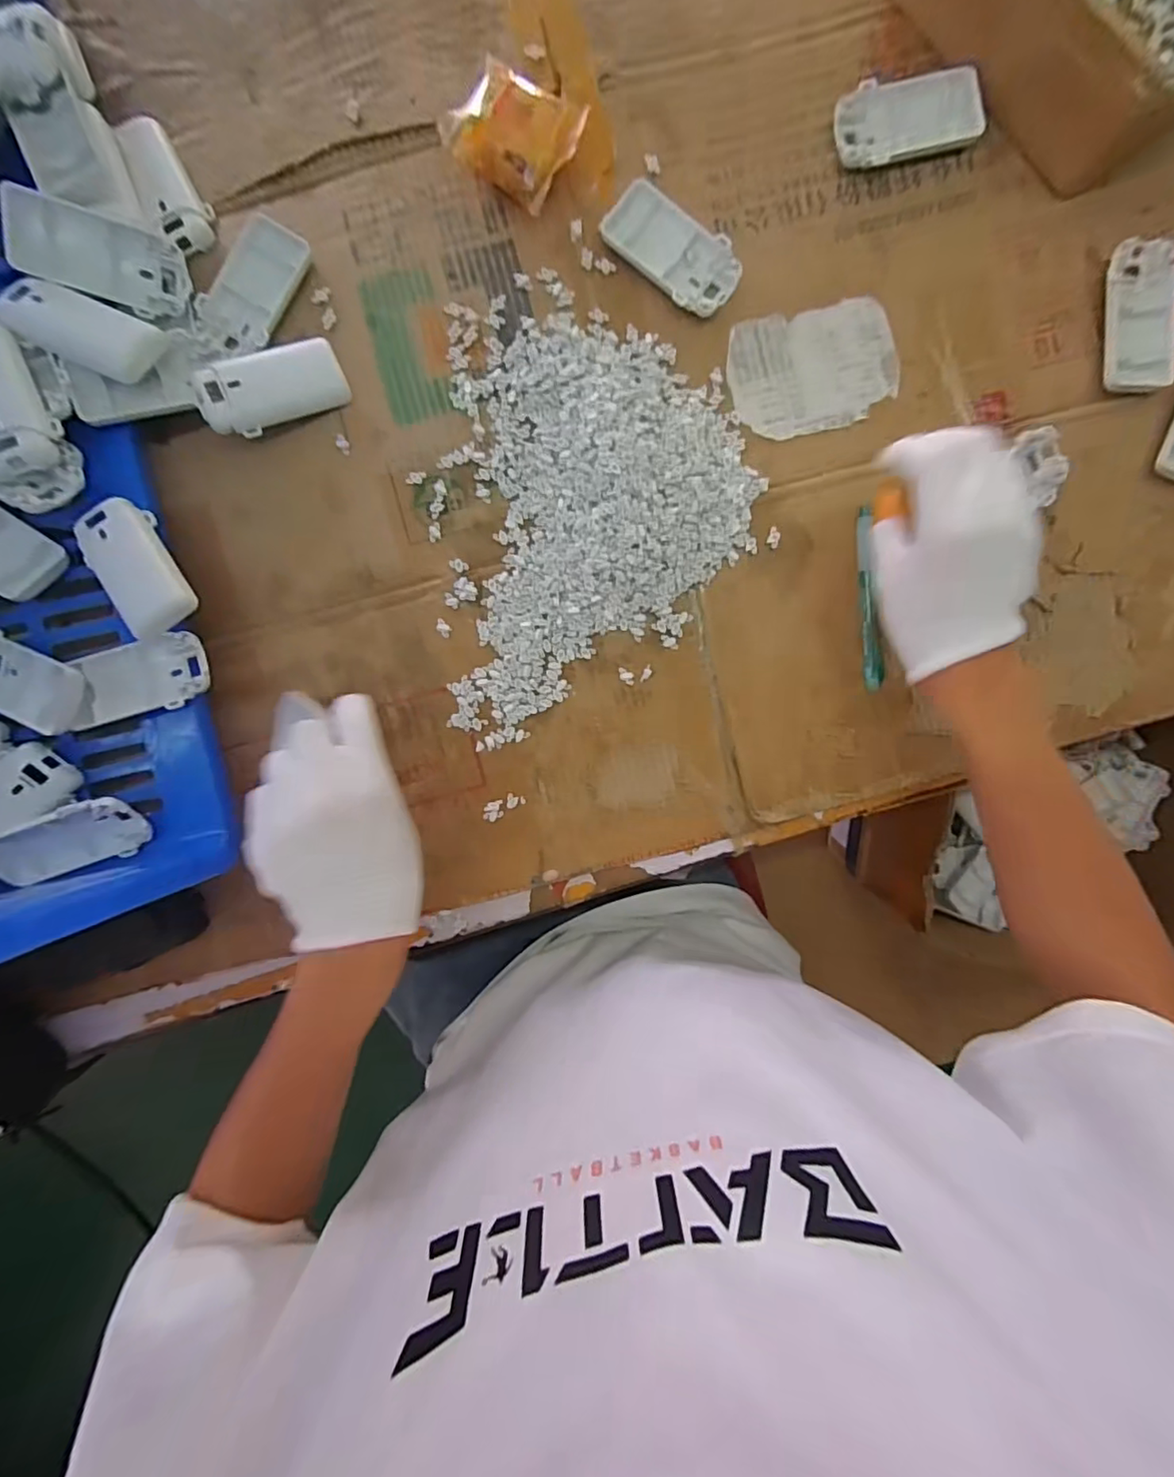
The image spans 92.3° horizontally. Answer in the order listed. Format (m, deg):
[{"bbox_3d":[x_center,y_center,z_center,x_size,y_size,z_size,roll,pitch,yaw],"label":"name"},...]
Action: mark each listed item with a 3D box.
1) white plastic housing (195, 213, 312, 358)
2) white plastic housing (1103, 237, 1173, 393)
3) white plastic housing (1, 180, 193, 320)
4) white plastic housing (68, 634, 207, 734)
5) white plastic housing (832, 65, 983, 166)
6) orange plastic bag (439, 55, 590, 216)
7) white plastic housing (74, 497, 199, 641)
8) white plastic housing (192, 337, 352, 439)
[{"bbox_3d":[-0.234,-0.311,0.395,0.047,0.022,0.100,32,93,0],"label":"white plastic housing"},{"bbox_3d":[0.383,-0.290,0.388,0.051,0.012,0.097,2,93,2],"label":"white plastic housing"},{"bbox_3d":[-0.317,-0.315,0.368,0.093,0.021,0.047,4,94,-26],"label":"white plastic housing"},{"bbox_3d":[-0.298,-0.039,0.374,0.086,0.016,0.047,-15,92,3],"label":"white plastic housing"},{"bbox_3d":[0.218,-0.426,0.388,0.092,0.018,0.049,-14,92,2],"label":"white plastic housing"},{"bbox_3d":[-0.047,-0.401,0.377,0.075,0.040,0.070,32,93,0],"label":"orange plastic bag"},{"bbox_3d":[-0.297,-0.112,0.368,0.048,0.009,0.089,-33,92,1],"label":"white plastic housing"},{"bbox_3d":[-0.215,-0.240,0.387,0.095,0.010,0.044,-29,109,-16],"label":"white plastic housing"}]

